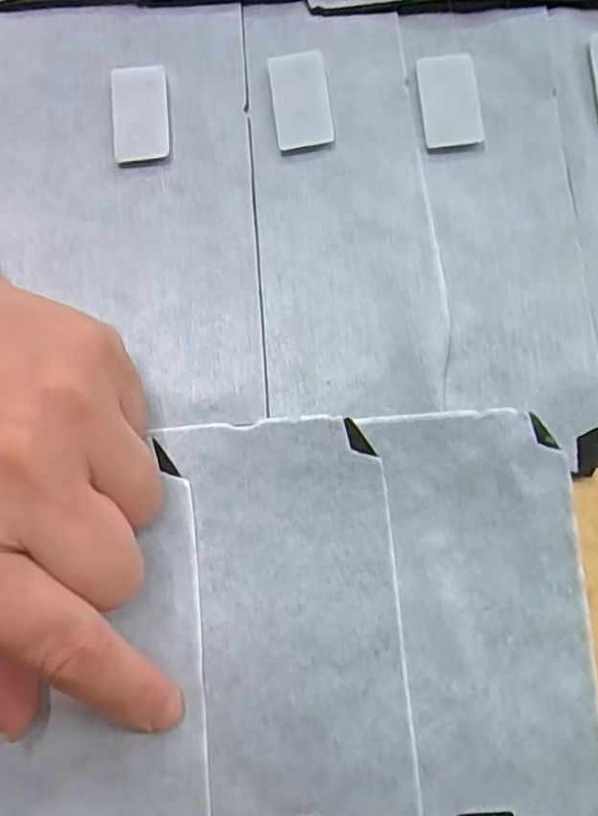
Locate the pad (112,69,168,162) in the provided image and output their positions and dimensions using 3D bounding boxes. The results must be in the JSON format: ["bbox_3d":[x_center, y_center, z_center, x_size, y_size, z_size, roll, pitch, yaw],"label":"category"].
[{"bbox_3d":[-0.054,-0.099,0.211,0.019,0.005,0.034,-5,79,0],"label":"pad"}]

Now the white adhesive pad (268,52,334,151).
[{"bbox_3d":[0.001,-0.104,0.211,0.018,0.004,0.033,-8,79,-1],"label":"white adhesive pad"}]

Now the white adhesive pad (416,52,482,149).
[{"bbox_3d":[0.050,-0.103,0.210,0.019,0.004,0.034,-4,79,0],"label":"white adhesive pad"}]

